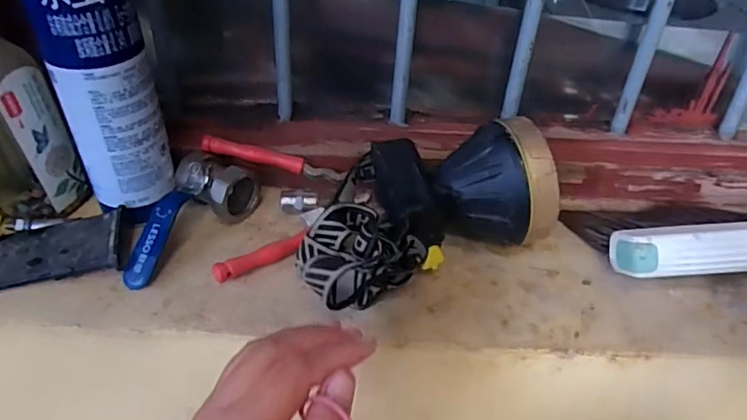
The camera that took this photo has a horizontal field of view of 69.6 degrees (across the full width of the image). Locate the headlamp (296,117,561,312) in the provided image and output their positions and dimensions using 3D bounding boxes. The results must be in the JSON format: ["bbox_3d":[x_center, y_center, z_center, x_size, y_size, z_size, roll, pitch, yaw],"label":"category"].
[{"bbox_3d":[0.026,-0.005,0.403,0.187,0.098,0.117,-15,41,-21],"label":"headlamp"}]

